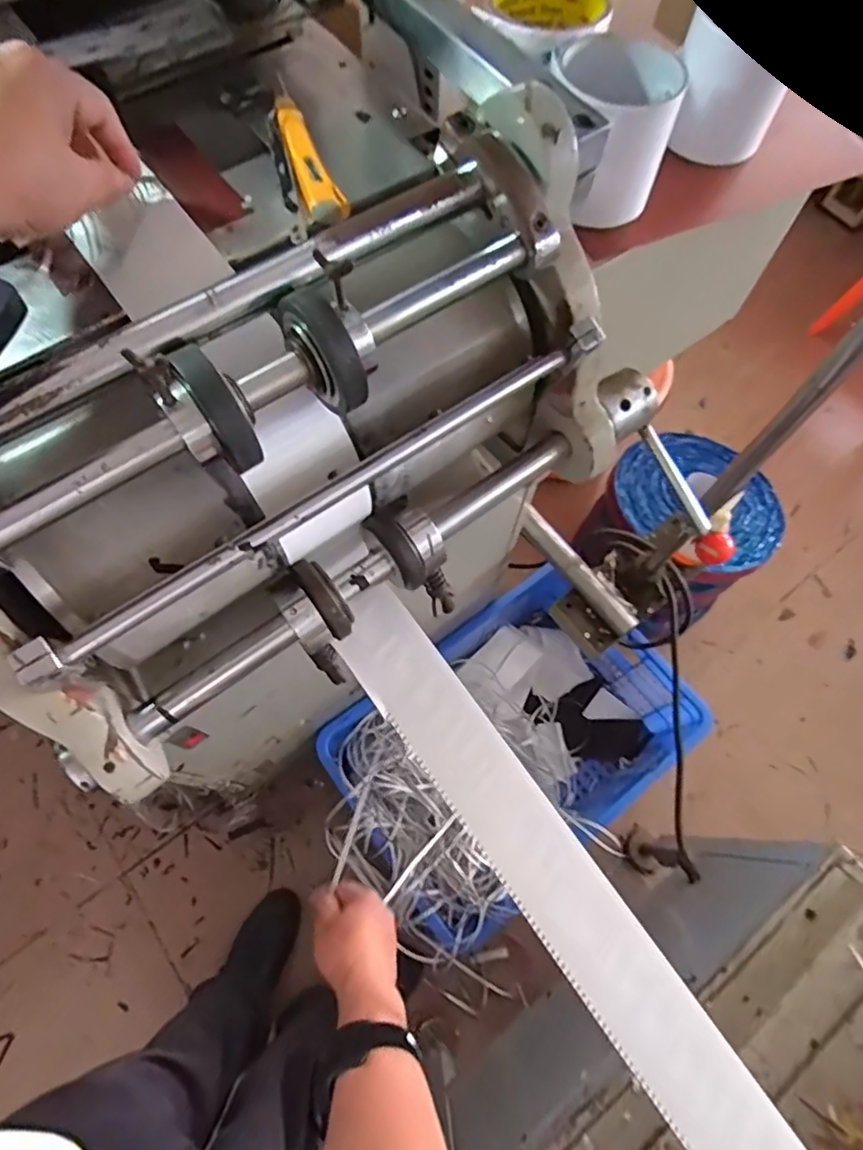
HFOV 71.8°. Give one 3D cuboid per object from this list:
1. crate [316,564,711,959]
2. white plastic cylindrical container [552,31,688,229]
[{"bbox_3d":[0.146,0.319,1.156,0.631,0.236,0.419,-35,73,-15],"label":"crate"},{"bbox_3d":[0.123,-0.302,0.407,0.081,0.076,0.095,-10,68,-6],"label":"white plastic cylindrical container"}]

